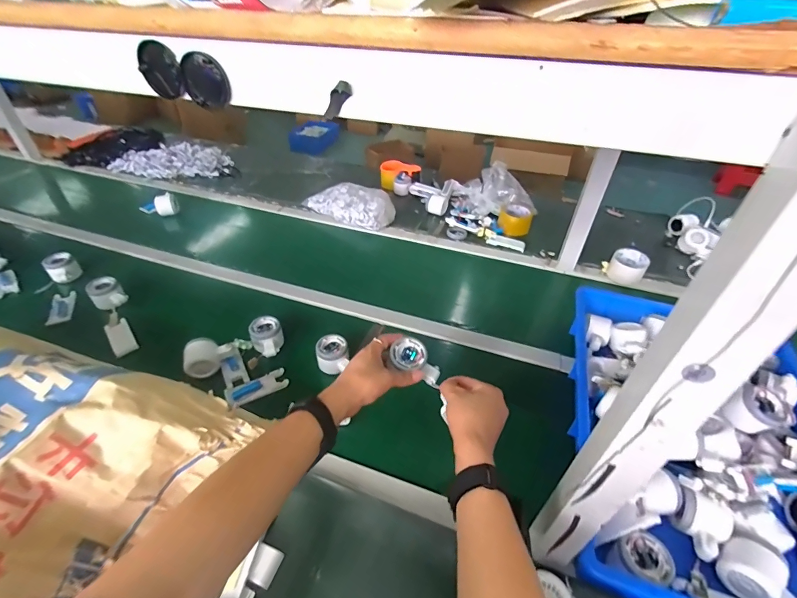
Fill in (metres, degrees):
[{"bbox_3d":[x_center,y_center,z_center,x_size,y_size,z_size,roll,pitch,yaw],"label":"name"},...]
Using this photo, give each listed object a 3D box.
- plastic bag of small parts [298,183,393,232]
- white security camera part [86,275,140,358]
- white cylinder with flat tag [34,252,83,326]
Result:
[{"bbox_3d":[-0.146,-0.290,1.169,0.296,0.078,0.141,28,47,29],"label":"plastic bag of small parts"},{"bbox_3d":[-0.610,0.022,0.811,0.070,0.052,0.224,-28,48,-30],"label":"white security camera part"},{"bbox_3d":[-0.794,-0.027,0.886,0.076,0.046,0.240,-18,57,-21],"label":"white cylinder with flat tag"}]

